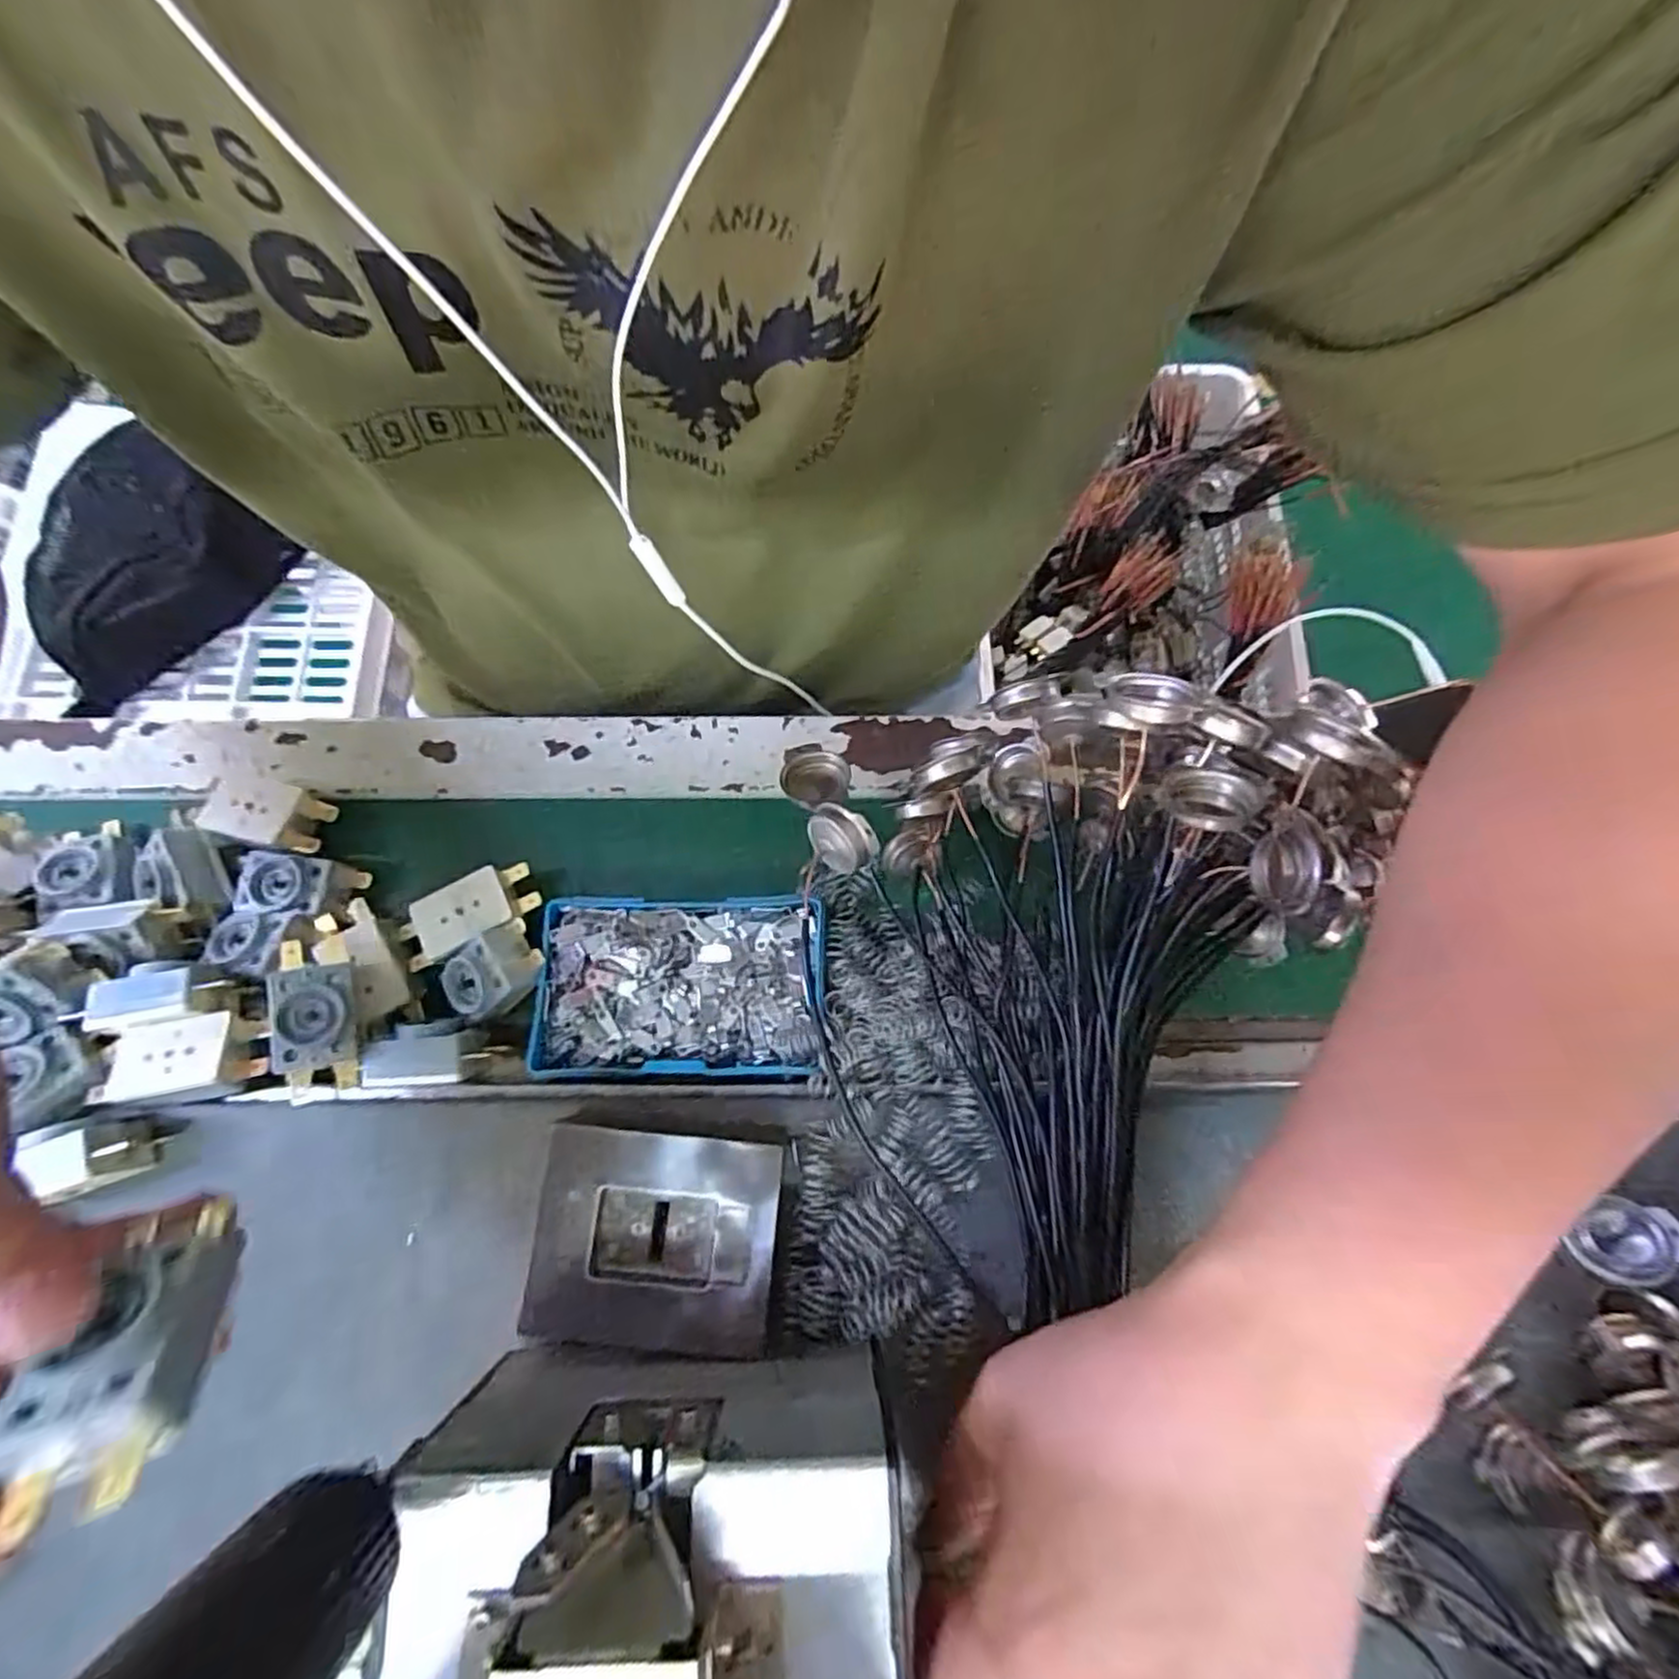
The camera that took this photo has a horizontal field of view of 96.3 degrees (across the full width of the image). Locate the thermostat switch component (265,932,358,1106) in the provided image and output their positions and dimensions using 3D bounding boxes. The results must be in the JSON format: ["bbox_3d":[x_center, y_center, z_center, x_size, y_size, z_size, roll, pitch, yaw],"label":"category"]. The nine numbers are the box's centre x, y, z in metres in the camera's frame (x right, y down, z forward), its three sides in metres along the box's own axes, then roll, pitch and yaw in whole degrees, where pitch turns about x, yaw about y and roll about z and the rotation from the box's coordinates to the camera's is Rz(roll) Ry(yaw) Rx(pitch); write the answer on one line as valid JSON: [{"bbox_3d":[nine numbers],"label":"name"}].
[{"bbox_3d":[-0.198,0.064,0.286,0.027,0.022,0.063,-8,75,-2],"label":"thermostat switch component"}]

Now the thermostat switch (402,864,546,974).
[{"bbox_3d":[-0.158,0.032,0.318,0.059,0.017,0.026,-26,77,-7],"label":"thermostat switch"}]

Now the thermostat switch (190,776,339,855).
[{"bbox_3d":[-0.250,-0.011,0.329,0.051,0.021,0.026,11,75,3],"label":"thermostat switch"}]

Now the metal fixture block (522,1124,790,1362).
[{"bbox_3d":[-0.062,0.137,0.263,0.079,0.028,0.066,4,75,1],"label":"metal fixture block"}]

